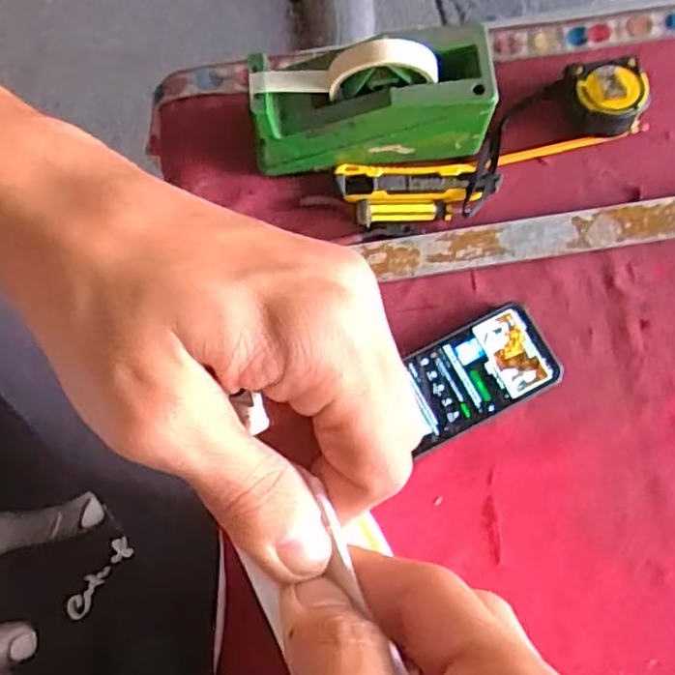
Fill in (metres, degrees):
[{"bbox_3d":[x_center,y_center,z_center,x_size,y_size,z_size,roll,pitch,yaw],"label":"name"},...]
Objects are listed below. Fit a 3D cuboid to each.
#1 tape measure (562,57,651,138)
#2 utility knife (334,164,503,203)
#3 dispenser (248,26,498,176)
[{"bbox_3d":[0.243,-0.217,0.609,0.067,0.043,0.061,0,73,0],"label":"tape measure"},{"bbox_3d":[0.074,-0.139,0.611,0.148,0.009,0.036,-2,75,3],"label":"utility knife"},{"bbox_3d":[0.027,-0.202,0.571,0.198,0.117,0.071,-8,75,0],"label":"dispenser"}]

